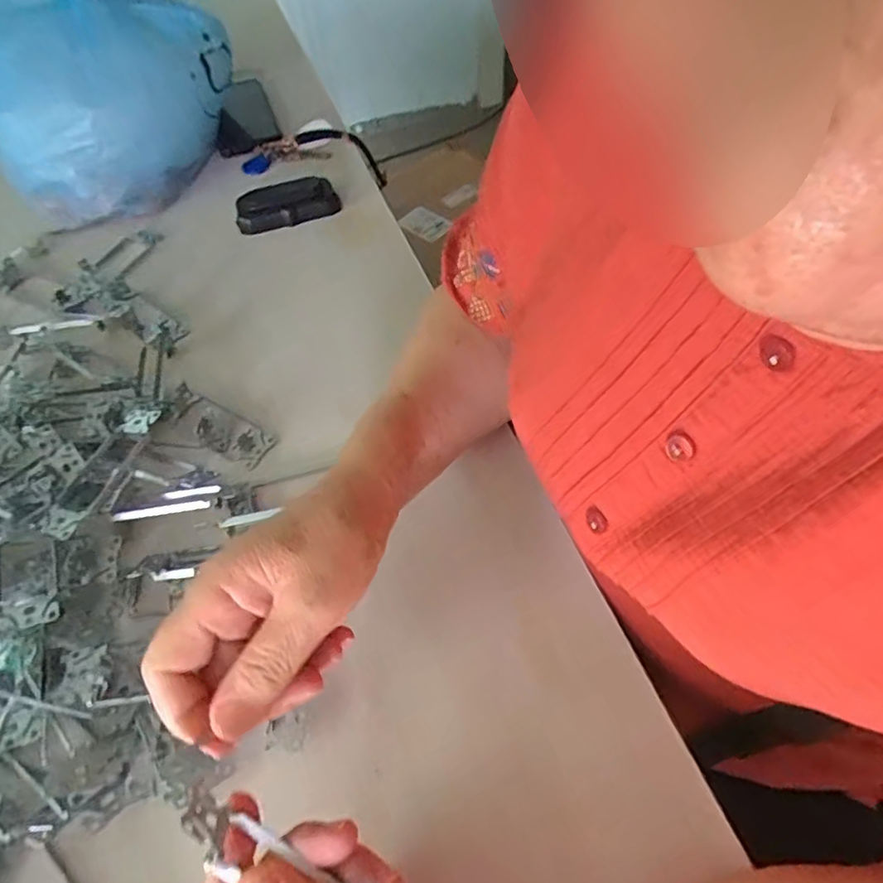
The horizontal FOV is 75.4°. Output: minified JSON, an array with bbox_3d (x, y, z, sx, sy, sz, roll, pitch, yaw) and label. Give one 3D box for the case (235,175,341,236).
[{"bbox_3d":[-0.167,-0.254,0.619,0.107,0.030,0.052,-22,57,-11],"label":"case"}]

